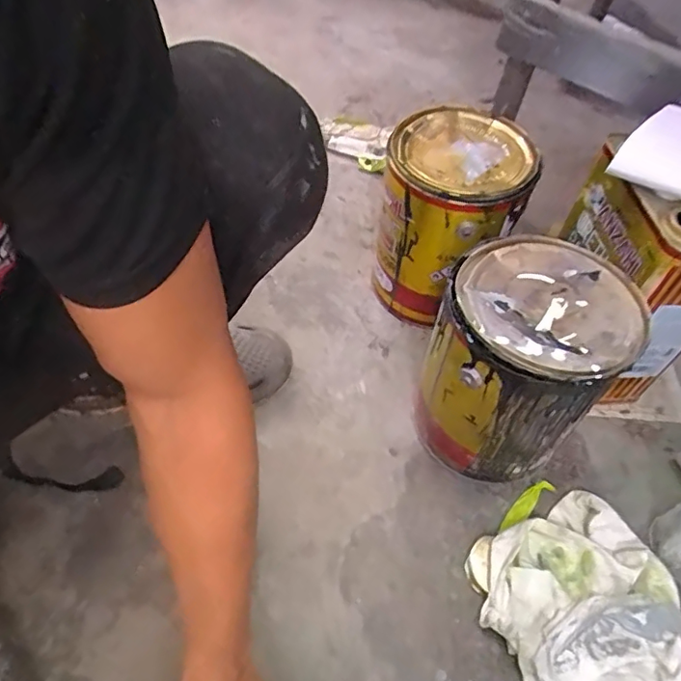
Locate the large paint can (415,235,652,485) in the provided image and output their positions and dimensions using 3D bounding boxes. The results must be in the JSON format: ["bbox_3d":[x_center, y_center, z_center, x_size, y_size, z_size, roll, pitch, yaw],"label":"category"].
[{"bbox_3d":[0.159,0.028,0.526,0.146,0.223,0.144,2,54,-2],"label":"large paint can"}]

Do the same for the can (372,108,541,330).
[{"bbox_3d":[0.121,-0.138,0.643,0.150,0.219,0.157,2,54,-2],"label":"can"}]

